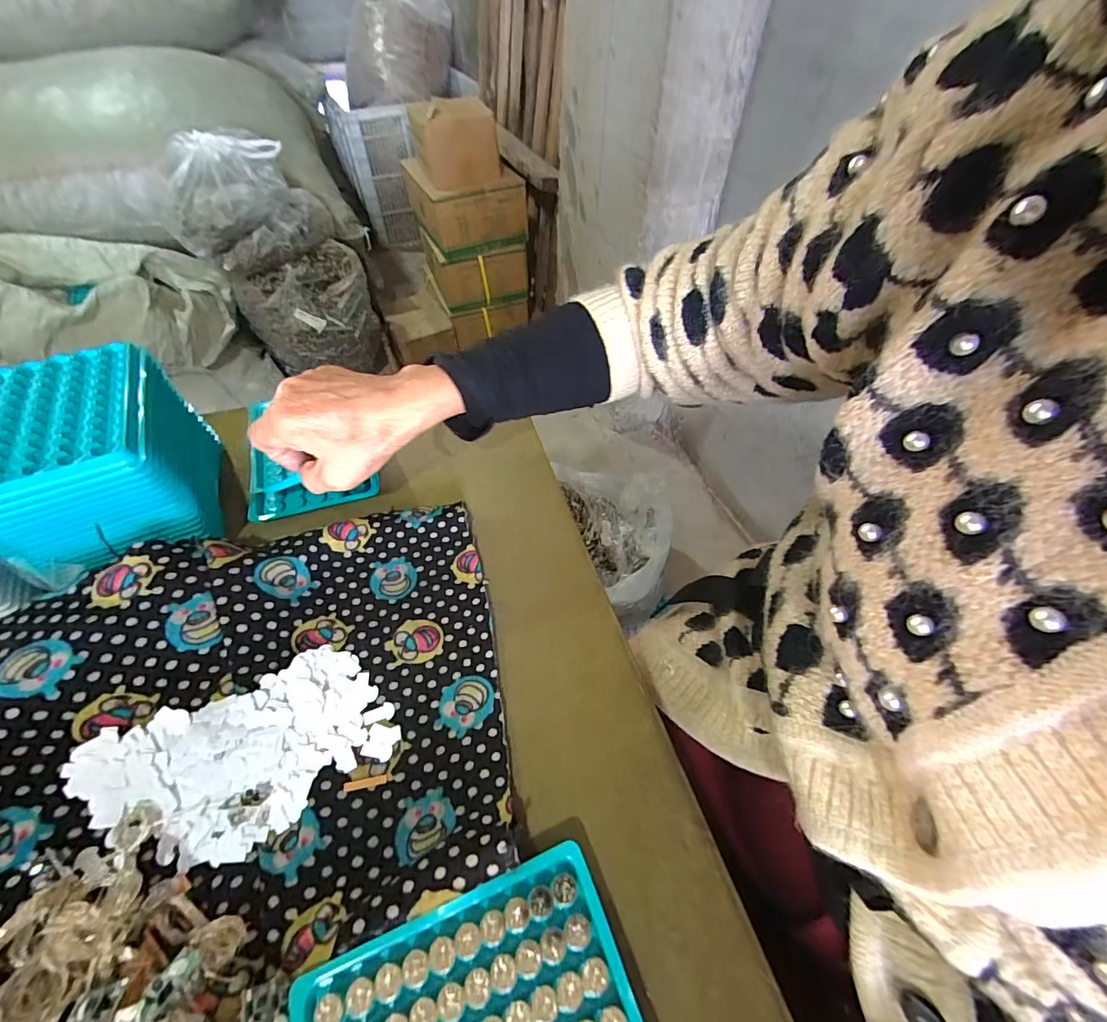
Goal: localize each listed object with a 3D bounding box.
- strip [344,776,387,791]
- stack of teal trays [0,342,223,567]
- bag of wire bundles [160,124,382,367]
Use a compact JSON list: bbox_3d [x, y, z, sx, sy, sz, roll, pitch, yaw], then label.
[{"bbox_3d":[-0.101,0.146,0.253,0.021,0.004,0.004,-8,52,-7],"label":"strip"},{"bbox_3d":[-0.294,-0.026,0.317,0.096,0.100,0.140,-21,55,-17],"label":"stack of teal trays"},{"bbox_3d":[-0.746,-0.660,1.324,0.386,0.571,0.338,-25,56,-19],"label":"bag of wire bundles"}]

